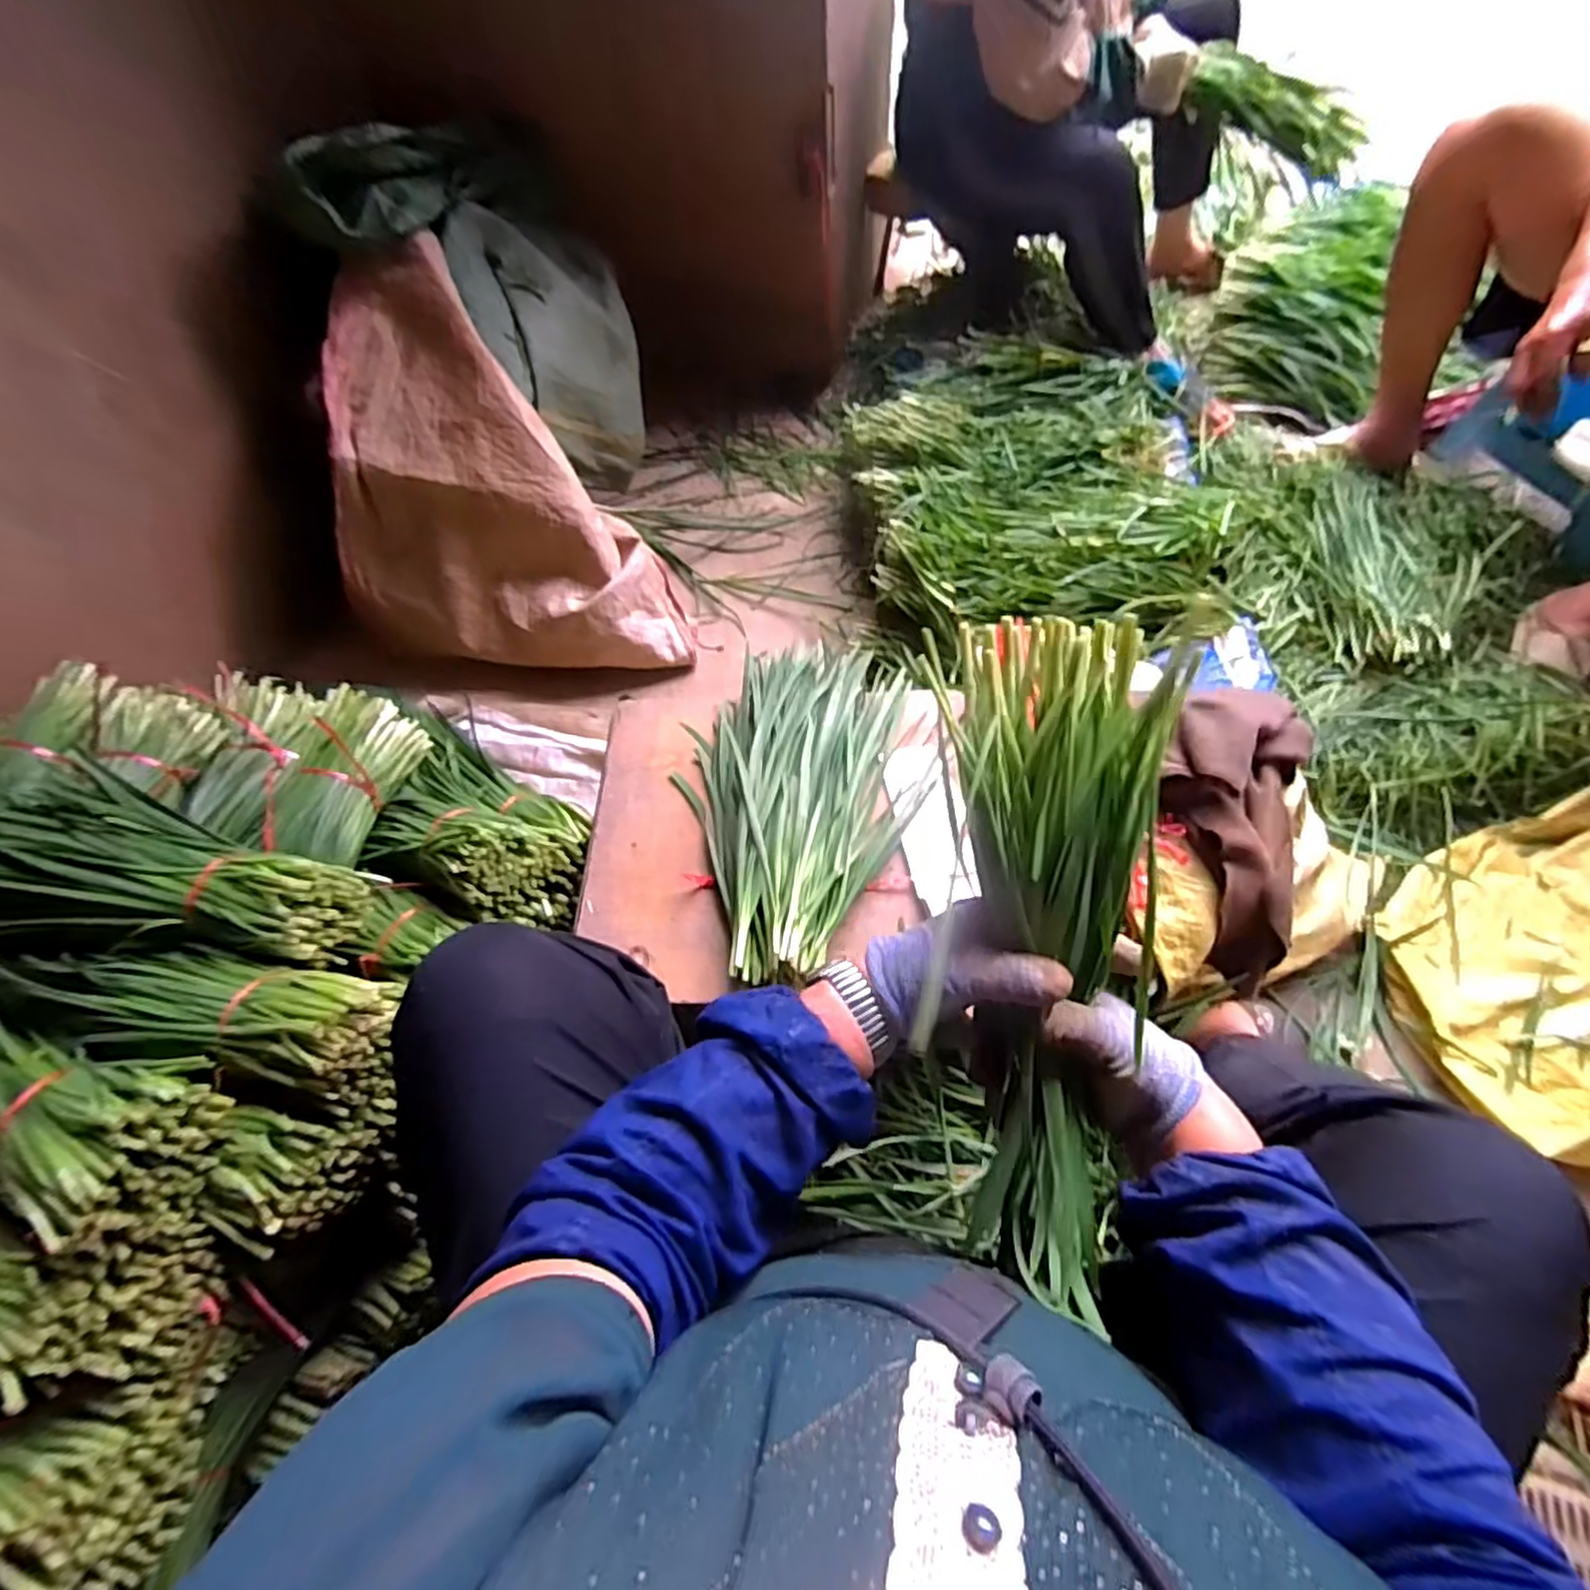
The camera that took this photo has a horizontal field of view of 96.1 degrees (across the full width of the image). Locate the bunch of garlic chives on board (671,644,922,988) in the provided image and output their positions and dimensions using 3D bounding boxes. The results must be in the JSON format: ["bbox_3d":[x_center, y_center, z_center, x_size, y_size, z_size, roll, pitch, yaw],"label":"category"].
[{"bbox_3d":[0.002,-0.006,0.734,0.229,0.062,0.384,-1,62,3],"label":"bunch of garlic chives on board"}]

